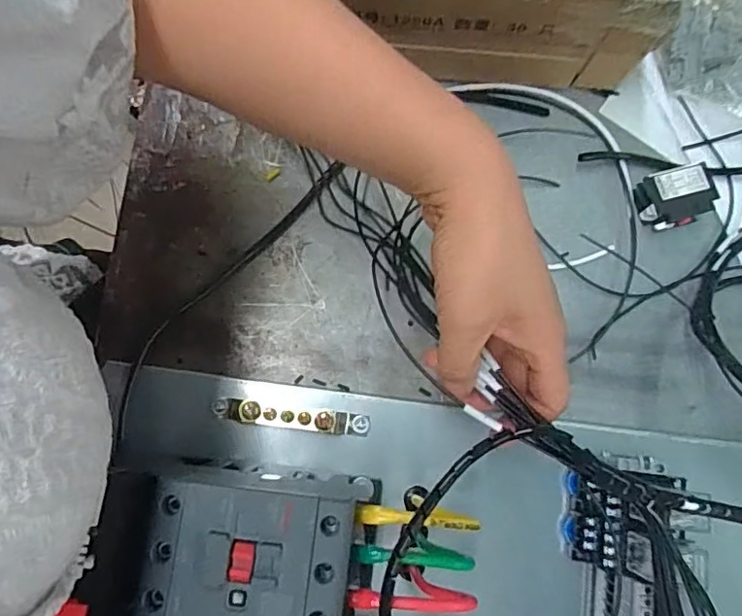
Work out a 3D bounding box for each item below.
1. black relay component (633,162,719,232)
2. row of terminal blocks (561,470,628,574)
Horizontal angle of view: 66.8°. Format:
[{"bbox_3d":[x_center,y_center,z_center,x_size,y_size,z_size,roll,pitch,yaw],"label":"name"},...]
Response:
[{"bbox_3d":[0.222,-0.080,0.412,0.051,0.024,0.039,-21,80,-5],"label":"black relay component"},{"bbox_3d":[0.138,0.133,0.353,0.027,0.036,0.051,8,78,0],"label":"row of terminal blocks"}]

